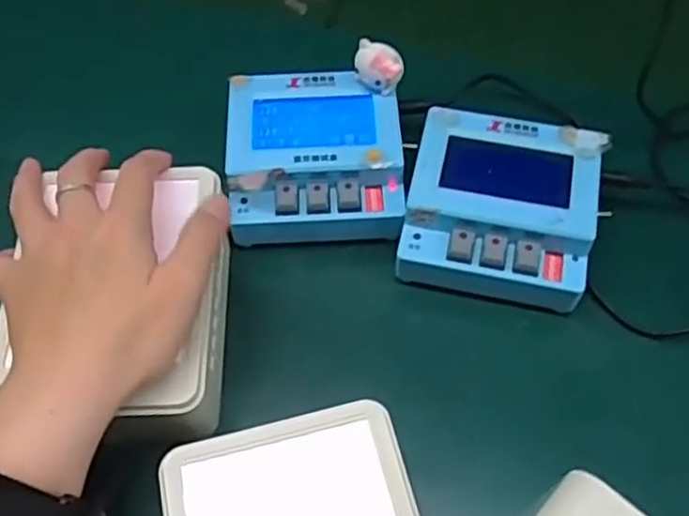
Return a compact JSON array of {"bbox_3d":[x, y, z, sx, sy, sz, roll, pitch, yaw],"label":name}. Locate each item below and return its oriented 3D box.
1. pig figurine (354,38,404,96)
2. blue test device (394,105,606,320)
[{"bbox_3d":[0.020,-0.111,0.419,0.026,0.027,0.024,-3,57,-2],"label":"pig figurine"},{"bbox_3d":[0.088,-0.027,0.404,0.103,0.047,0.103,11,57,7],"label":"blue test device"}]

